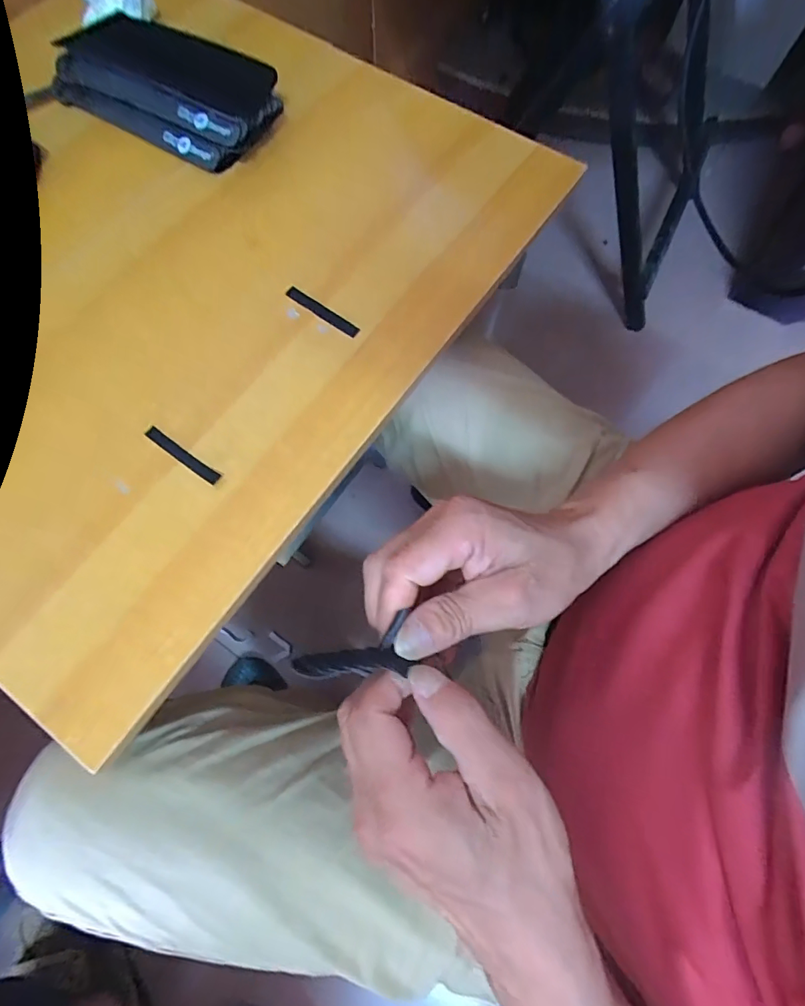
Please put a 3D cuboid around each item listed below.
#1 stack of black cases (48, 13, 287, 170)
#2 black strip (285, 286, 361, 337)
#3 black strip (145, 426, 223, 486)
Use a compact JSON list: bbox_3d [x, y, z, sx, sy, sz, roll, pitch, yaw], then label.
[{"bbox_3d":[-0.207,-0.369,0.423,0.208,0.042,0.092,30,74,7],"label":"stack of black cases"},{"bbox_3d":[-0.063,-0.152,0.376,0.069,0.004,0.010,36,74,11],"label":"black strip"},{"bbox_3d":[-0.156,-0.034,0.338,0.066,0.004,0.009,33,70,12],"label":"black strip"}]

